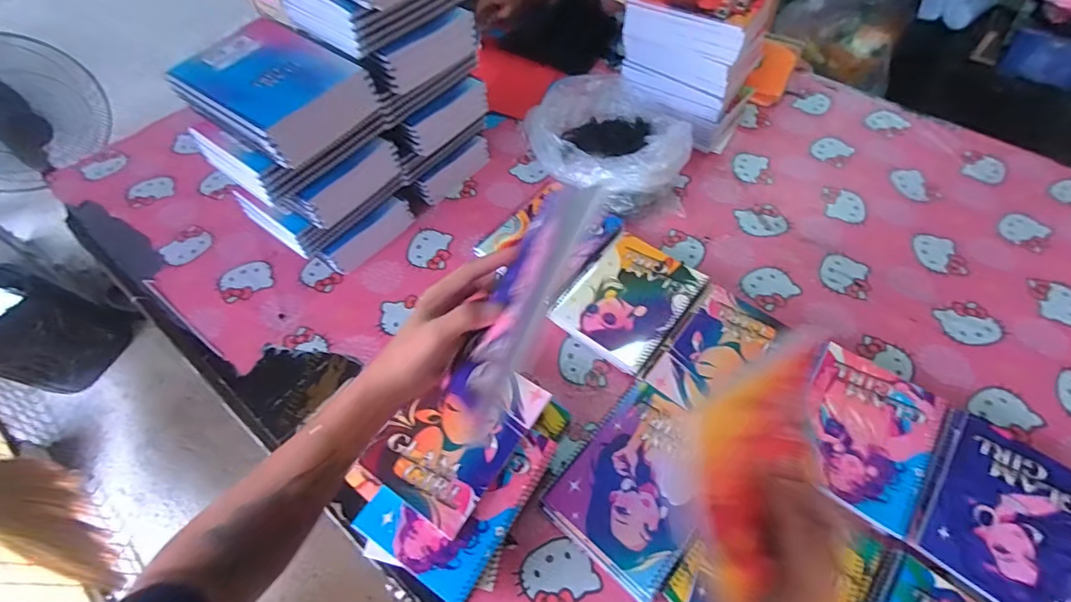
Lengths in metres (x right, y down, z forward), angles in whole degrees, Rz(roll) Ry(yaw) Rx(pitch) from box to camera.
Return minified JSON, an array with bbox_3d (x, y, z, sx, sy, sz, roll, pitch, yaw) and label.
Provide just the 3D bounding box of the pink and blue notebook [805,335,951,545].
[{"bbox_3d":[0.403,0.157,0.590,0.149,0.017,0.201,31,63,19],"label":"pink and blue notebook"}]

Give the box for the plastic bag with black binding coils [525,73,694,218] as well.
[{"bbox_3d":[0.121,-0.287,0.864,0.240,0.105,0.307,-9,55,-5],"label":"plastic bag with black binding coils"}]

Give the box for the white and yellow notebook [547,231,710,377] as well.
[{"bbox_3d":[0.140,-0.002,0.716,0.154,0.027,0.203,33,62,21],"label":"white and yellow notebook"}]

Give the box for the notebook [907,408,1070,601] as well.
[{"bbox_3d":[0.529,0.242,0.543,0.163,0.024,0.199,33,62,21],"label":"notebook"}]

